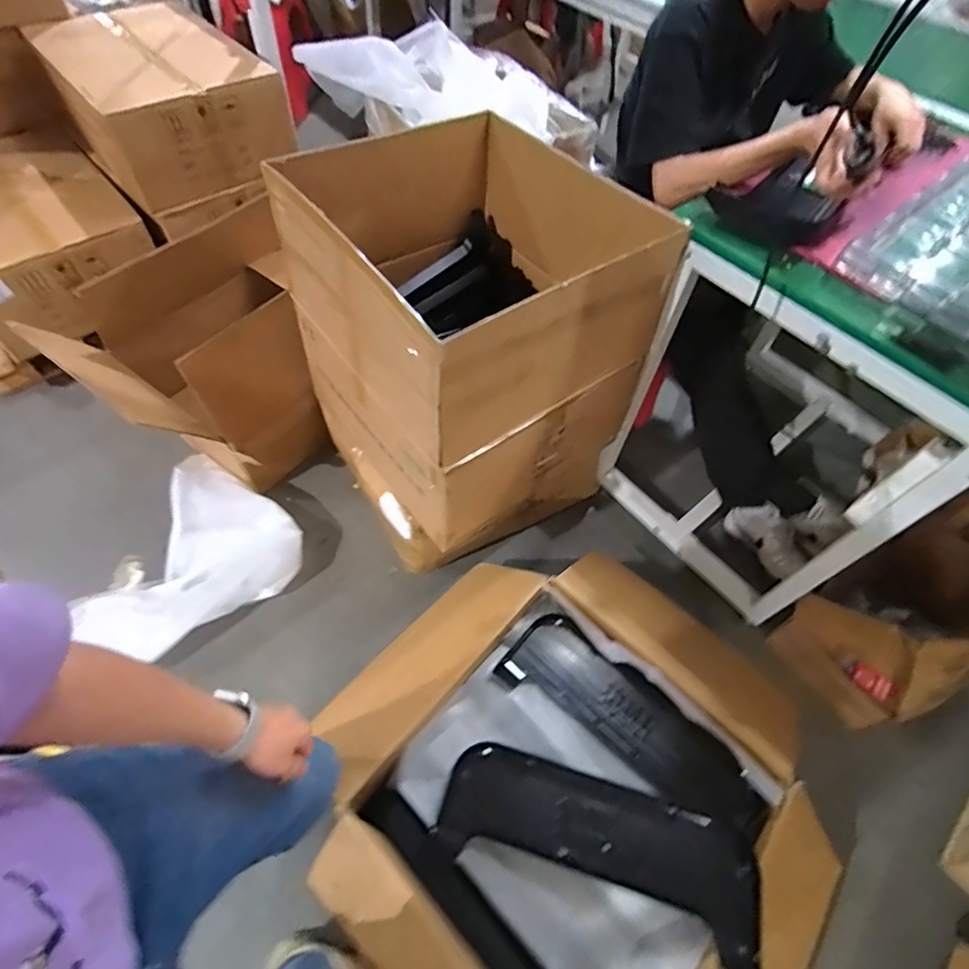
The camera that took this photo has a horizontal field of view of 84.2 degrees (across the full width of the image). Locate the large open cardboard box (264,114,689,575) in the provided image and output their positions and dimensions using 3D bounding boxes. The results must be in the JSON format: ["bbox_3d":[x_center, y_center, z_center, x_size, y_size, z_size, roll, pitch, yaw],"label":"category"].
[{"bbox_3d":[-0.030,-0.260,1.211,0.587,0.782,0.567,-31,63,-22],"label":"large open cardboard box"}]

